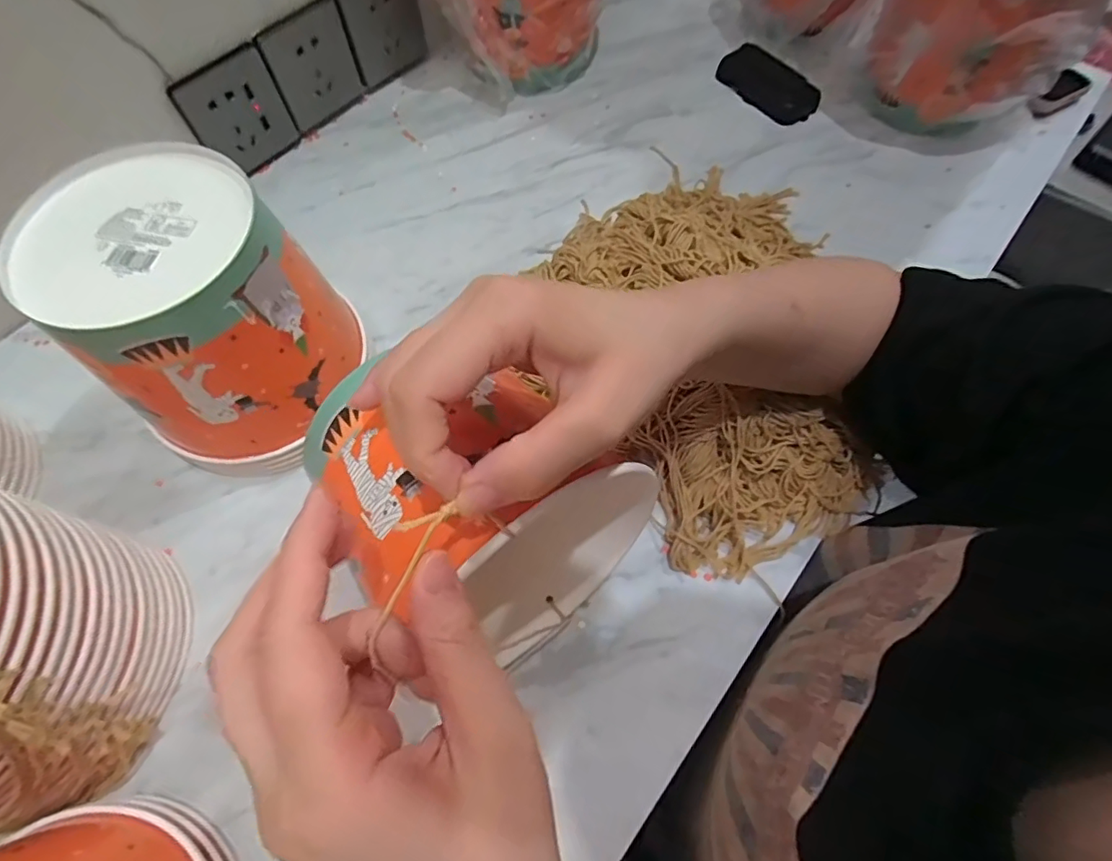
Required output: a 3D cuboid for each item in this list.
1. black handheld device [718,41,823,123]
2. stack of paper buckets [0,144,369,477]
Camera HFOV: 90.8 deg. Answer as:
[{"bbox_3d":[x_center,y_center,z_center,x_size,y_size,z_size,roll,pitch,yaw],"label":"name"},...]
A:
[{"bbox_3d":[0.222,-0.365,0.573,0.112,0.027,0.051,41,72,18],"label":"black handheld device"},{"bbox_3d":[-0.215,-0.065,0.363,0.125,0.159,0.147,32,70,15],"label":"stack of paper buckets"}]

